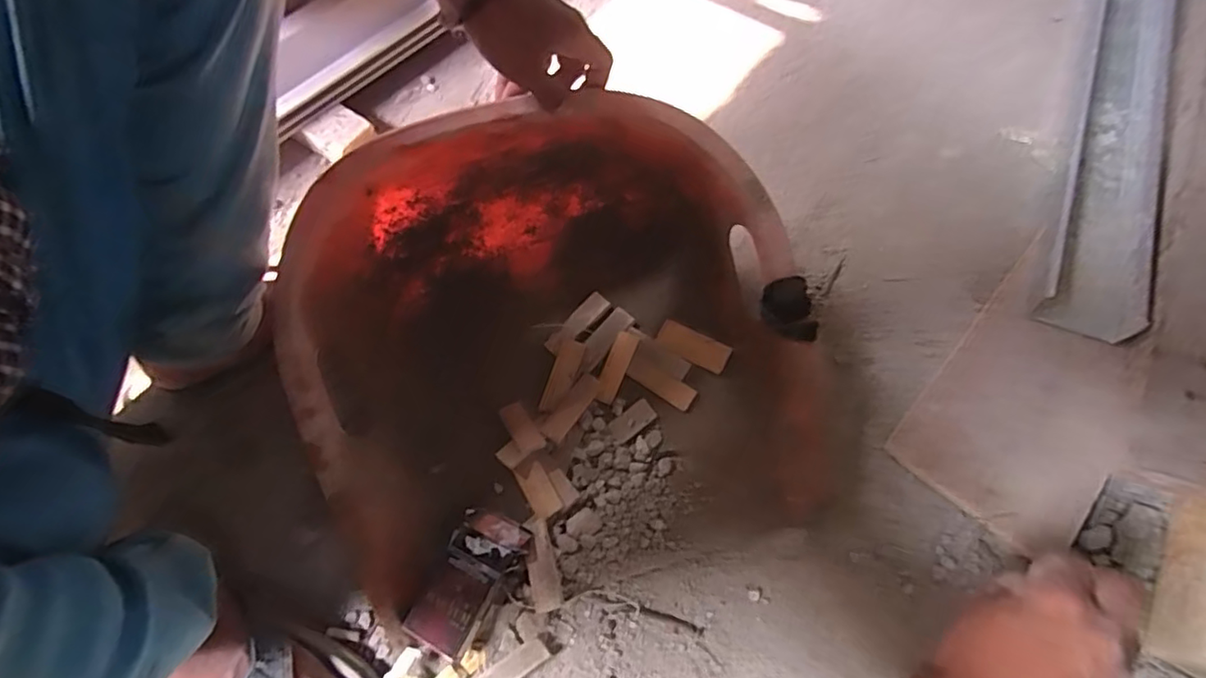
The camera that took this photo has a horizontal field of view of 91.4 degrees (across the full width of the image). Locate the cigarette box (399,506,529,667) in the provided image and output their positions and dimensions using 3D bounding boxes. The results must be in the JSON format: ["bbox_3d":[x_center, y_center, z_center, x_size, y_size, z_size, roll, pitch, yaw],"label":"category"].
[{"bbox_3d":[-0.108,0.193,0.471,0.057,0.028,0.106,21,68,10],"label":"cigarette box"}]

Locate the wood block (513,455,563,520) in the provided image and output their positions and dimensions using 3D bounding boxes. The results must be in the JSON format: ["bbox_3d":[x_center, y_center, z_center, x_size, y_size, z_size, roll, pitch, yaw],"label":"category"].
[{"bbox_3d":[-0.057,0.130,0.511,0.023,0.008,0.053,-29,69,-12],"label":"wood block"}]

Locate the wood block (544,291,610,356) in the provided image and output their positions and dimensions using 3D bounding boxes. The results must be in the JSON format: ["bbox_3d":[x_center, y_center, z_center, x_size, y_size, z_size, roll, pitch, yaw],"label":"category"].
[{"bbox_3d":[-0.026,-0.015,0.573,0.073,0.008,0.019,-44,72,-3],"label":"wood block"}]

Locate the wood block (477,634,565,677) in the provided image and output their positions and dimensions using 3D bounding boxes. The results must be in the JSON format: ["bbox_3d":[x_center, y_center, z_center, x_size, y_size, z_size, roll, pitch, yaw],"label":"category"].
[{"bbox_3d":[-0.070,0.260,0.463,0.078,0.017,0.020,-29,69,-12],"label":"wood block"}]

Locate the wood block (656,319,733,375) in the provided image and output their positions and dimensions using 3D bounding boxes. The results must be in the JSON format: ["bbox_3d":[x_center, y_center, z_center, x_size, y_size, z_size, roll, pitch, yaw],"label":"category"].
[{"bbox_3d":[0.085,0.007,0.554,0.069,0.012,0.026,28,69,12],"label":"wood block"}]

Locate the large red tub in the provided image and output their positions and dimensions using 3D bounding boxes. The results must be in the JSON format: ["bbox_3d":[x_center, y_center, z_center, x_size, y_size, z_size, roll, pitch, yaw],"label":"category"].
[{"bbox_3d":[-0.044,-0.001,0.491,0.408,0.173,0.350,-14,67,-6],"label":"large red tub"}]

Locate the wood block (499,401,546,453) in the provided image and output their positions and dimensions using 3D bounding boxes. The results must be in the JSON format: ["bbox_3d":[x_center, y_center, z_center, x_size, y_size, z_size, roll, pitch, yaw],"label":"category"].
[{"bbox_3d":[-0.073,0.079,0.527,0.022,0.005,0.058,-31,47,-13],"label":"wood block"}]

